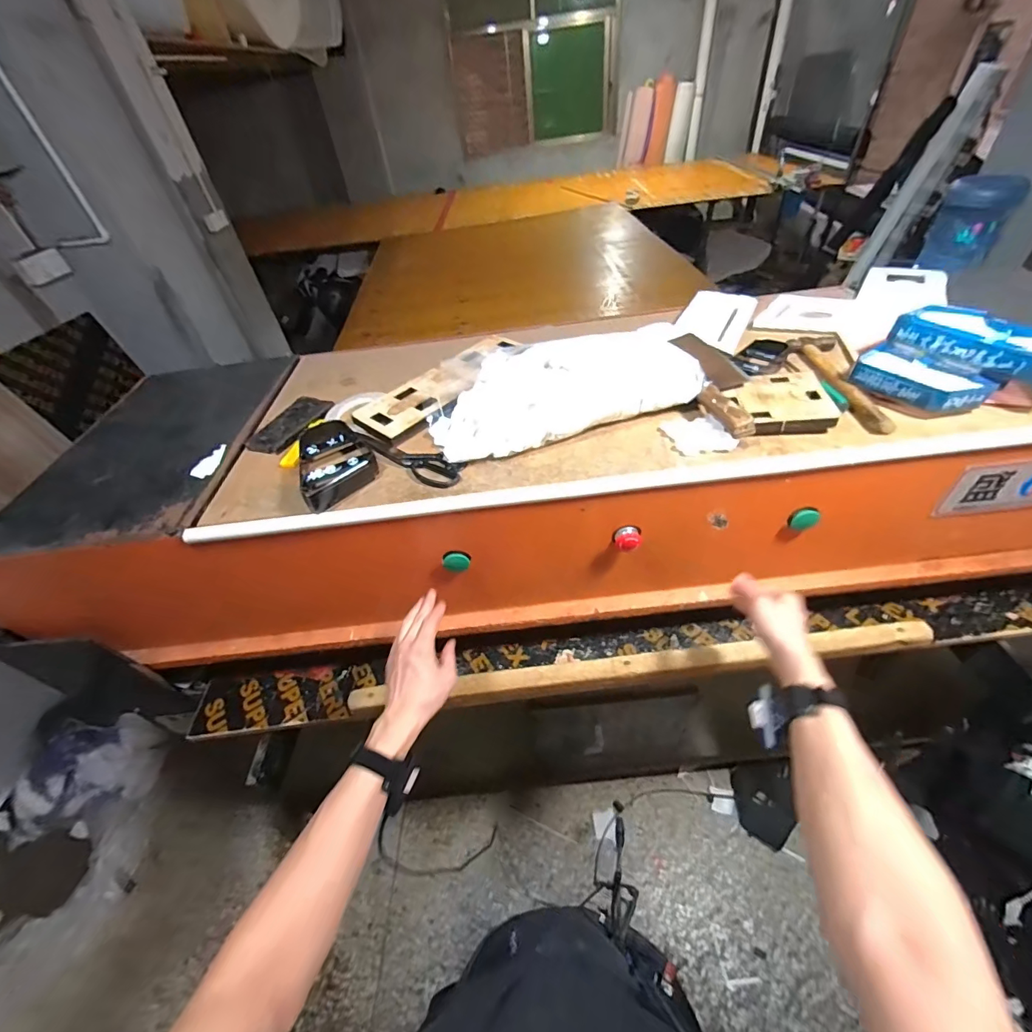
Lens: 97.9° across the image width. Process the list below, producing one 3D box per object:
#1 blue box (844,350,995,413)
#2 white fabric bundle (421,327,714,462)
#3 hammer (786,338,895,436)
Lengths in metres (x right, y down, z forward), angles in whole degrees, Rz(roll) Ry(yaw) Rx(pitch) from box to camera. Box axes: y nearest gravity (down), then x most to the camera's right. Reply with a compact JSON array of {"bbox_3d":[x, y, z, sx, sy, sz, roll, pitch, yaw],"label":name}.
[{"bbox_3d":[0.580,-0.194,0.650,0.084,0.044,0.156,-32,47,-33],"label":"blue box"},{"bbox_3d":[0.066,-0.185,0.670,0.396,0.111,0.119,-15,38,3],"label":"white fabric bundle"},{"bbox_3d":[0.495,-0.214,0.702,0.077,0.049,0.265,6,39,9],"label":"hammer"}]

